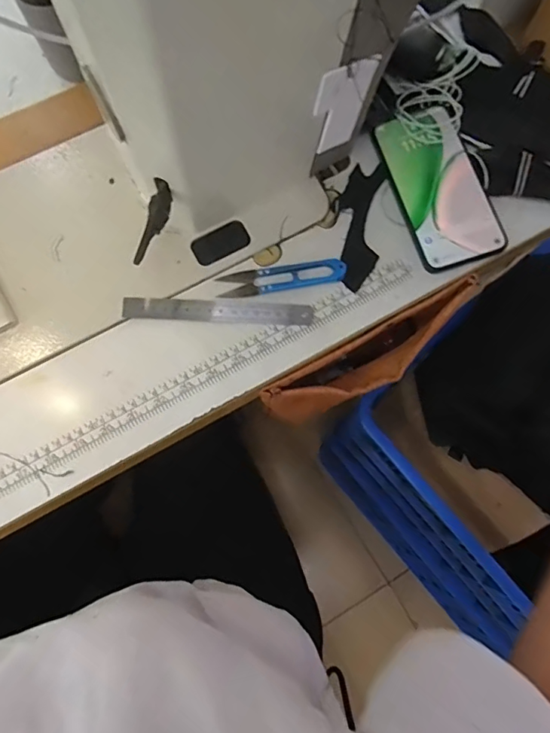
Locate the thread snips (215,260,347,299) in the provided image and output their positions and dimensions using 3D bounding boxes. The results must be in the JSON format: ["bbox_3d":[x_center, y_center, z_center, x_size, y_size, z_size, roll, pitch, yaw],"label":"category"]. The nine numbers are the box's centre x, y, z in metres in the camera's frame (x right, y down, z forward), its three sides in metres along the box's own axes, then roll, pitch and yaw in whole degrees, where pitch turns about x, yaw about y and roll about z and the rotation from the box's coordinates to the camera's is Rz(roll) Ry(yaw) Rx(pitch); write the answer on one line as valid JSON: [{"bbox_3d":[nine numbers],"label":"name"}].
[{"bbox_3d":[0.006,-0.083,0.431,0.114,0.013,0.029,-10,77,-3],"label":"thread snips"}]

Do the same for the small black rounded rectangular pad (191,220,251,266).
[{"bbox_3d":[-0.050,-0.115,0.442,0.053,0.004,0.028,-29,78,-8],"label":"small black rounded rectangular pad"}]

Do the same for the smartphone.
[{"bbox_3d":[0.155,-0.167,0.447,0.078,0.013,0.152,-17,77,-5],"label":"smartphone"}]

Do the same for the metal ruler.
[{"bbox_3d":[-0.050,-0.050,0.428,0.168,0.004,0.019,3,81,-1],"label":"metal ruler"}]

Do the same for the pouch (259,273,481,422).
[{"bbox_3d":[0.095,-0.002,0.462,0.221,0.078,0.044,-29,78,-7],"label":"pouch"}]

